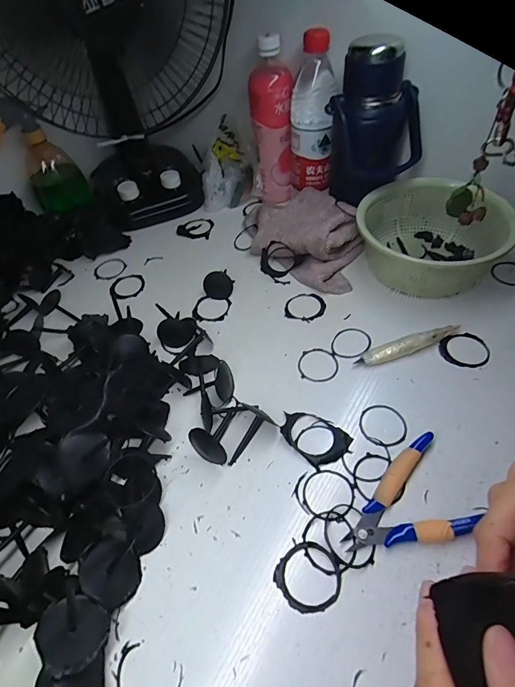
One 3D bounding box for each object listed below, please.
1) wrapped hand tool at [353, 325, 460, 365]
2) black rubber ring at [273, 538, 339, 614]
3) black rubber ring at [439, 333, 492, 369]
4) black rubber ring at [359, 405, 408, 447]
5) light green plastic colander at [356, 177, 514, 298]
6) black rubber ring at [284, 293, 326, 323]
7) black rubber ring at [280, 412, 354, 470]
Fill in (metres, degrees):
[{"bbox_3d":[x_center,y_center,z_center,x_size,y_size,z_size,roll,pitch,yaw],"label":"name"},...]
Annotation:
[{"bbox_3d":[0.164,0.002,0.424,0.115,0.015,0.022,-18,51,-9],"label":"wrapped hand tool"},{"bbox_3d":[0.039,0.178,0.297,0.048,0.004,0.046,-3,50,4],"label":"black rubber ring"},{"bbox_3d":[0.223,0.006,0.419,0.052,0.006,0.043,-4,50,3],"label":"black rubber ring"},{"bbox_3d":[0.121,0.077,0.372,0.045,0.004,0.043,-3,50,4],"label":"black rubber ring"},{"bbox_3d":[0.211,-0.127,0.485,0.169,0.080,0.169,-3,50,4],"label":"light green plastic colander"},{"bbox_3d":[0.060,-0.046,0.487,0.049,0.006,0.045,-3,50,4],"label":"black rubber ring"},{"bbox_3d":[0.053,0.085,0.368,0.066,0.012,0.046,33,61,29],"label":"black rubber ring"}]

